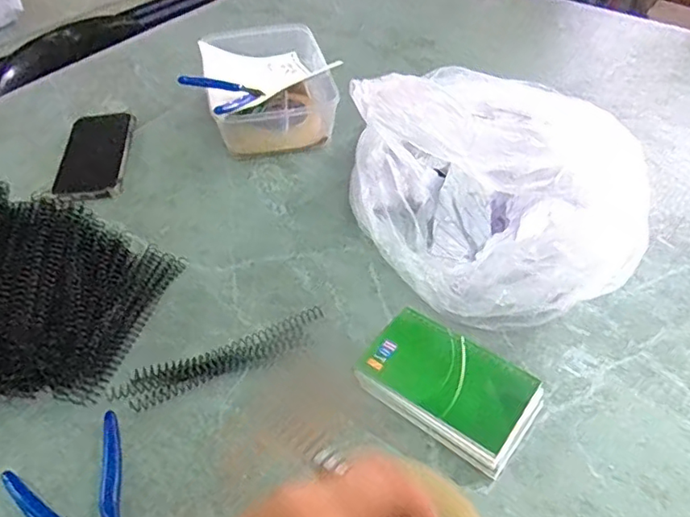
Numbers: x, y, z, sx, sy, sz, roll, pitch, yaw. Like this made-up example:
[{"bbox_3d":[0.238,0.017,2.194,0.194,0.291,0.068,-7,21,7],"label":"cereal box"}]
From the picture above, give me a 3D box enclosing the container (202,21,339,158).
[{"bbox_3d":[-0.098,-0.231,0.768,0.162,0.081,0.226,-11,46,-8],"label":"container"}]

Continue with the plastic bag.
[{"bbox_3d":[0.126,-0.068,0.529,0.169,0.162,0.280,-20,50,-16],"label":"plastic bag"}]

